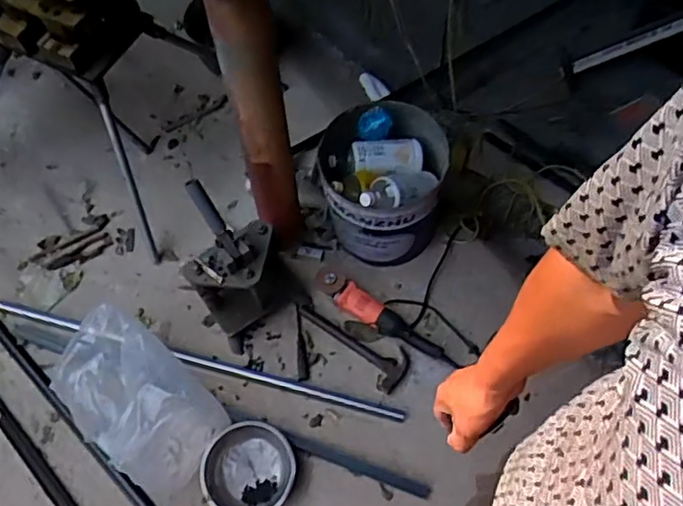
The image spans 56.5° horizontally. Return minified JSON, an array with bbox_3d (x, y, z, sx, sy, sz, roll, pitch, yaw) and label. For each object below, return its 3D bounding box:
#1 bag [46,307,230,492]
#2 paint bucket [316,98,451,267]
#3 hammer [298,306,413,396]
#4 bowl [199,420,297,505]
[{"bbox_3d":[-0.473,0.313,1.415,0.399,0.233,0.255,34,66,20],"label":"bag"},{"bbox_3d":[0.095,-0.153,1.593,0.297,0.355,0.304,-1,59,1],"label":"paint bucket"},{"bbox_3d":[0.032,0.213,1.599,0.319,0.026,0.108,37,67,21],"label":"hammer"},{"bbox_3d":[-0.209,0.490,1.428,0.202,0.070,0.199,-1,59,1],"label":"bowl"}]

